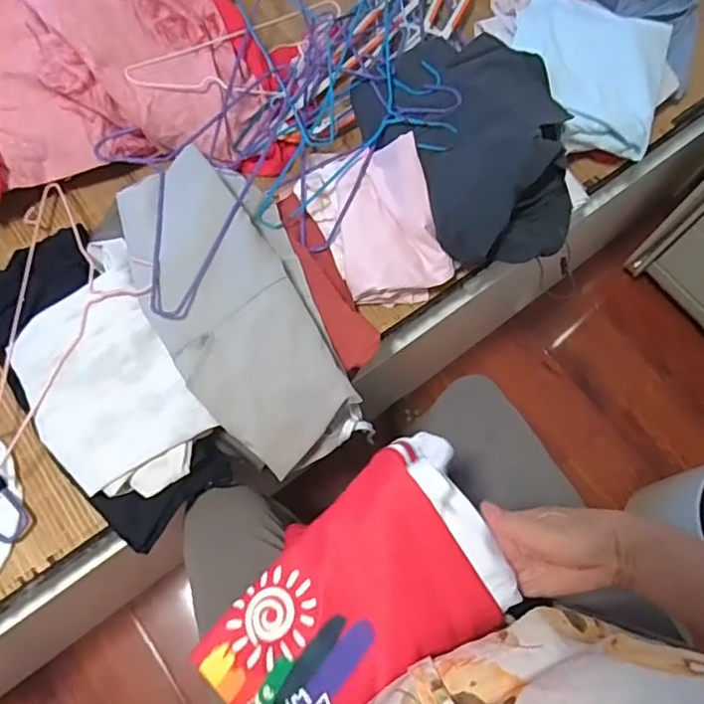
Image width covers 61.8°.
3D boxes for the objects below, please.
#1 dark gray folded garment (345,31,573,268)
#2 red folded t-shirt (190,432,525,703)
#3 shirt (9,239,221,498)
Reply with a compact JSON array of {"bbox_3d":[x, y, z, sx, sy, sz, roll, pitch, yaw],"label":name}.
[{"bbox_3d":[0.149,-0.290,0.739,0.242,0.096,0.362,-14,71,-7],"label":"dark gray folded garment"},{"bbox_3d":[0.007,0.173,0.404,0.205,0.040,0.149,-30,74,-12],"label":"red folded t-shirt"},{"bbox_3d":[-0.271,0.025,0.635,0.160,0.040,0.277,-29,74,-12],"label":"shirt"}]

